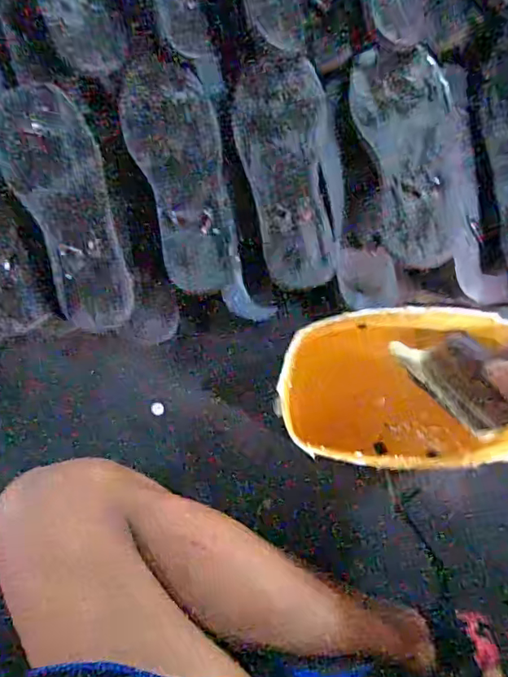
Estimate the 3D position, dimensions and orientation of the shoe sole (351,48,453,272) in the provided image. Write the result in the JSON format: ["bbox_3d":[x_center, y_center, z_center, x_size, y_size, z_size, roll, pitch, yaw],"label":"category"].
[{"bbox_3d":[0.145,-0.178,0.504,0.086,0.015,0.220,-5,81,4],"label":"shoe sole"}]

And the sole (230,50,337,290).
[{"bbox_3d":[0.028,-0.167,0.507,0.086,0.012,0.234,-4,81,4],"label":"sole"}]

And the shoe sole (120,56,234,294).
[{"bbox_3d":[-0.072,-0.167,0.521,0.084,0.024,0.243,-15,81,2],"label":"shoe sole"}]

